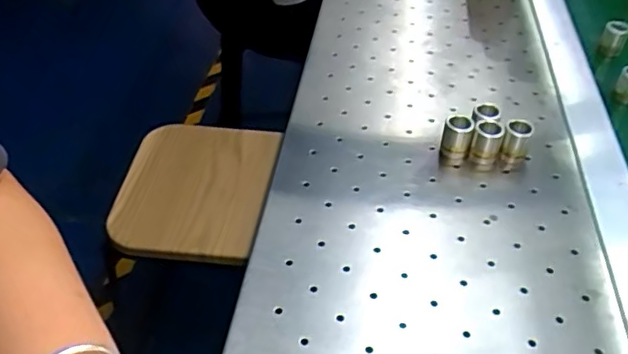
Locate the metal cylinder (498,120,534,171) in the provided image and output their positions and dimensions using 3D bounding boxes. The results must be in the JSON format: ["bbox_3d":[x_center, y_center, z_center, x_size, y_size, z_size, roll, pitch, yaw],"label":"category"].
[{"bbox_3d":[0.162,-0.025,0.466,0.020,0.040,0.018,20,46,17],"label":"metal cylinder"}]

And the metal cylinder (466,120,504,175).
[{"bbox_3d":[0.140,-0.025,0.467,0.022,0.040,0.018,29,49,25],"label":"metal cylinder"}]

